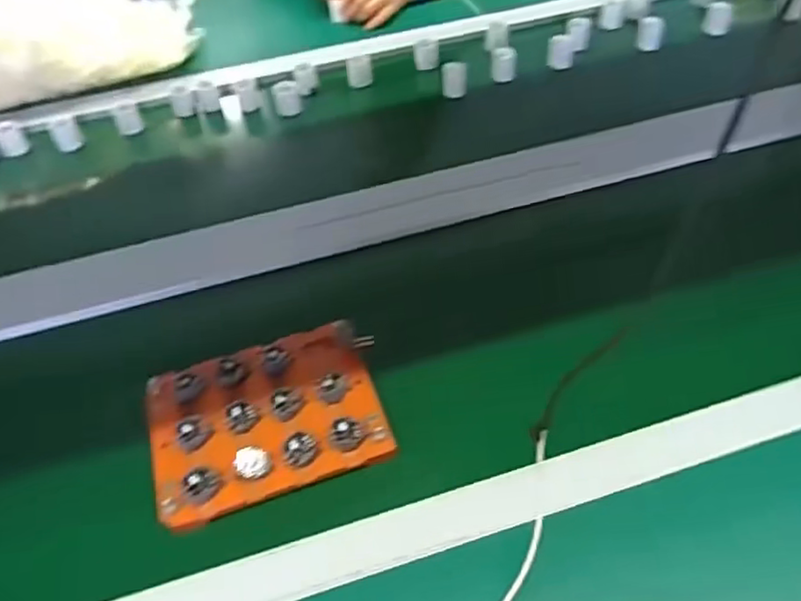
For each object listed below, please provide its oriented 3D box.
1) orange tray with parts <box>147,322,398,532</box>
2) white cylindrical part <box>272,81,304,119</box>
[{"bbox_3d":[-0.115,0.096,0.555,0.191,0.026,0.144,-16,49,-10],"label":"orange tray with parts"},{"bbox_3d":[-0.156,-0.281,0.901,0.036,0.043,0.034,-10,48,-4],"label":"white cylindrical part"}]

